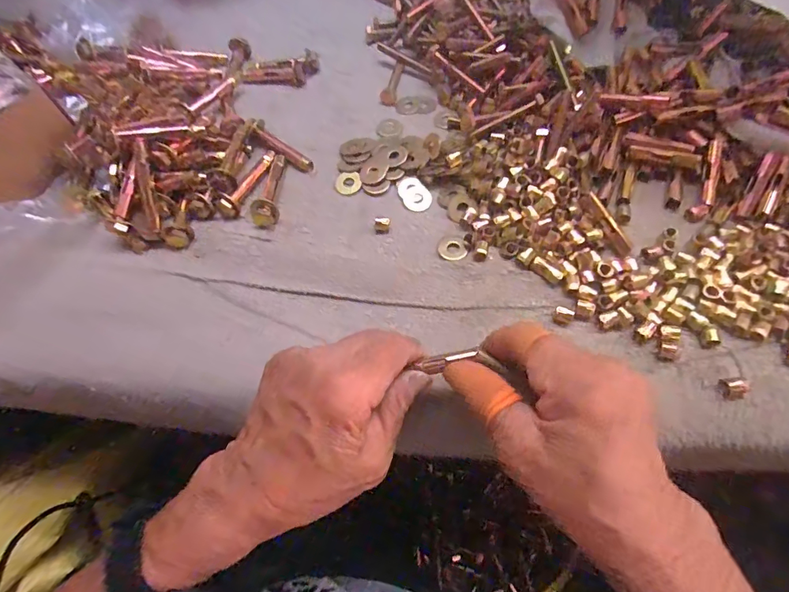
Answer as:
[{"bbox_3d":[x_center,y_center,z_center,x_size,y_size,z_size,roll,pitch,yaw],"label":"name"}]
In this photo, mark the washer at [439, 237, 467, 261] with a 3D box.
[{"bbox_3d":[0.039,-0.033,0.297,0.017,0.004,0.020,-19,62,-6],"label":"washer"}]

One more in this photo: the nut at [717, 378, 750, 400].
[{"bbox_3d":[0.188,0.051,0.240,0.013,0.009,0.011,-7,61,1],"label":"nut"}]

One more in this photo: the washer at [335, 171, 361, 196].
[{"bbox_3d":[-0.036,-0.086,0.333,0.020,0.004,0.019,-1,61,4],"label":"washer"}]

